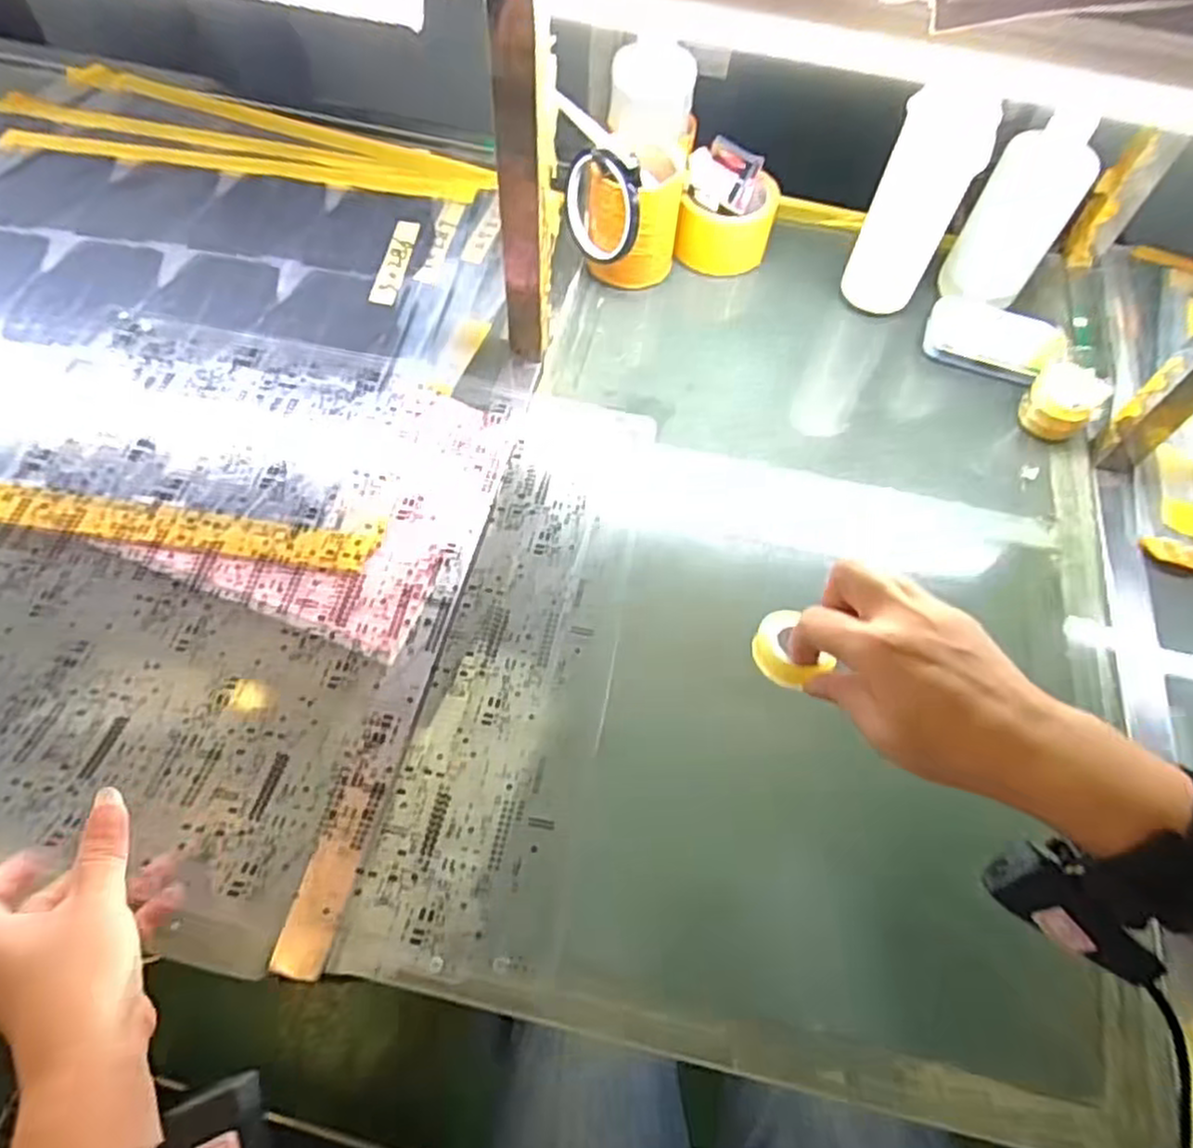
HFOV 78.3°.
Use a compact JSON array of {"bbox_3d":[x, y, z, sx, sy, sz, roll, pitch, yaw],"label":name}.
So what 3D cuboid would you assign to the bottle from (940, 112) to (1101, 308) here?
[{"bbox_3d":[0.360,-0.301,0.626,0.074,0.154,0.052,28,65,10],"label":"bottle"}]

